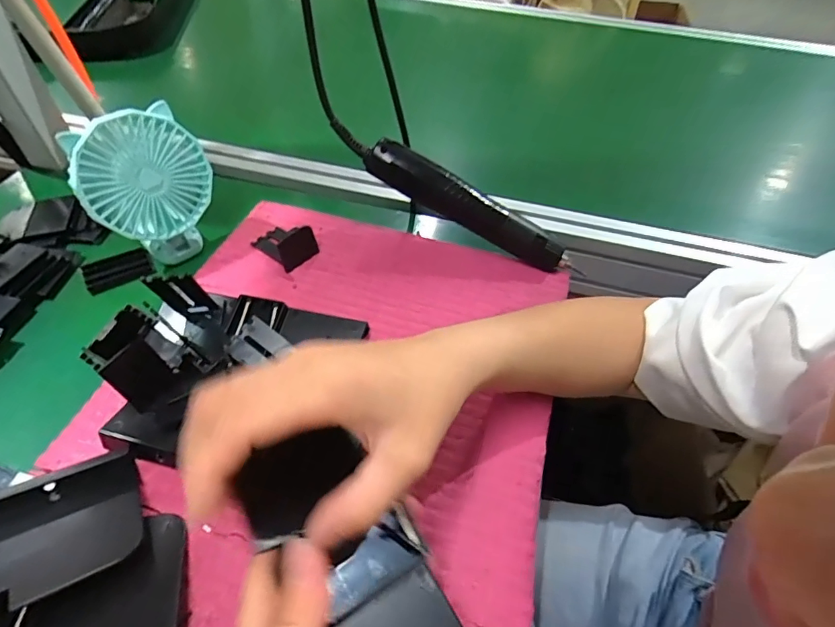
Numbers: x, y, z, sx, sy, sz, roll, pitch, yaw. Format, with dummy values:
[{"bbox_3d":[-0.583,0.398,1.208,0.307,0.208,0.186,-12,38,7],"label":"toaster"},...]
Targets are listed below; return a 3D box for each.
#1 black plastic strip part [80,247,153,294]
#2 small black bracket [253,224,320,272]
[{"bbox_3d":[-0.274,-0.041,0.432,0.056,0.004,0.038,-25,55,-22],"label":"black plastic strip part"},{"bbox_3d":[-0.124,-0.070,0.435,0.057,0.029,0.036,36,57,25],"label":"small black bracket"}]

